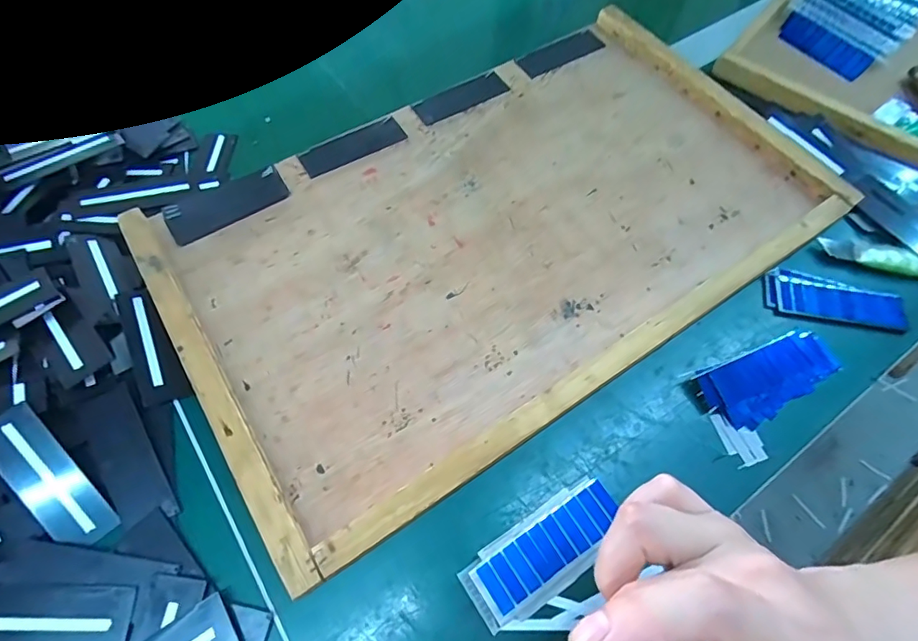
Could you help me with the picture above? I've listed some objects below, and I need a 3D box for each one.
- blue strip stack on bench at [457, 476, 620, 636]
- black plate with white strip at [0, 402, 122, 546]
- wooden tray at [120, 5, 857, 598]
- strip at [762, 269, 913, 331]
[{"bbox_3d":[0.048,0.130,0.279,0.093,0.022,0.038,-30,68,-16],"label":"blue strip stack on bench"},{"bbox_3d":[-0.237,0.091,0.285,0.030,0.005,0.092,-42,86,-20],"label":"black plate with white strip"},{"bbox_3d":[0.034,-0.079,0.382,0.485,0.025,0.293,-30,68,-16],"label":"wooden tray"},{"bbox_3d":[0.279,-0.017,0.366,0.096,0.008,0.039,14,63,5],"label":"strip"}]

